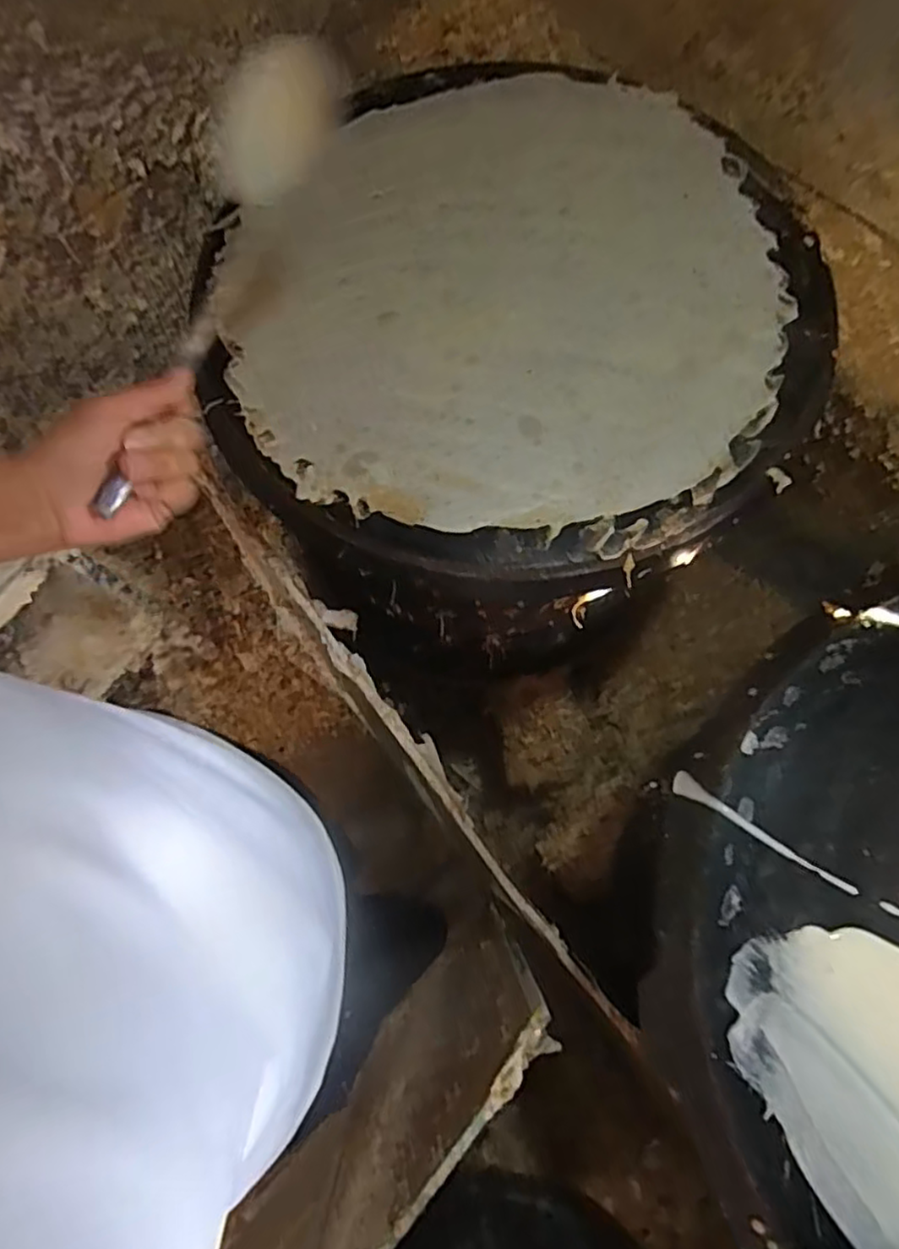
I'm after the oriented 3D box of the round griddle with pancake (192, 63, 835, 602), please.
[{"bbox_3d":[0.078,-0.304,0.665,0.566,0.087,0.596,0,73,1],"label":"round griddle with pancake"}]

